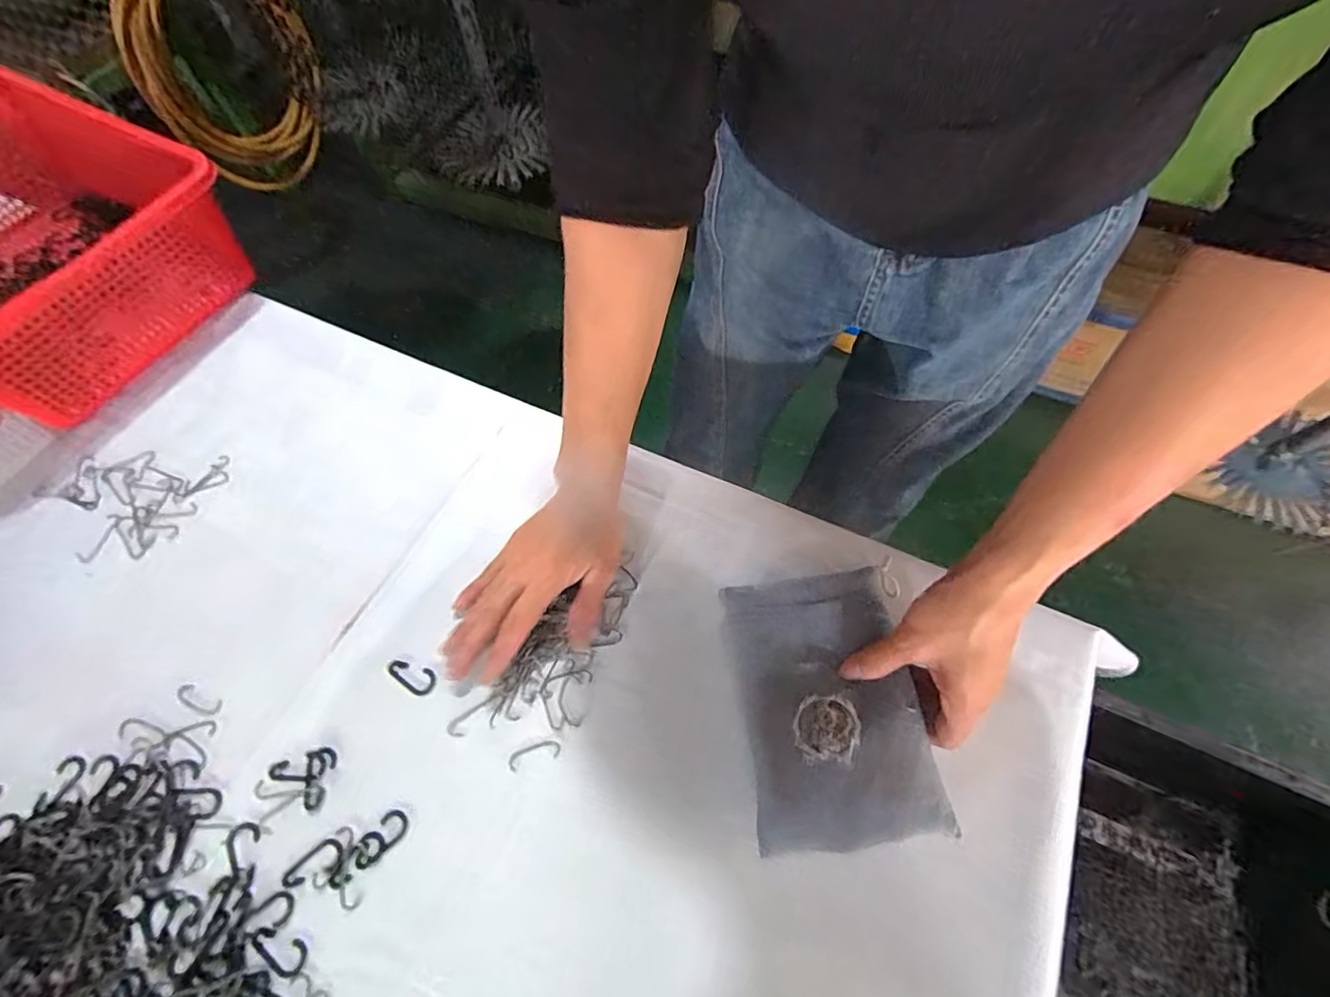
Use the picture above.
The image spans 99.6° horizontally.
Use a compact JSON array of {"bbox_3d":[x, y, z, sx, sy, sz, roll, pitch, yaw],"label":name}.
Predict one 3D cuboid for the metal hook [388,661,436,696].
[{"bbox_3d":[-0.178,0.126,0.394,0.035,0.004,0.018,13,64,7],"label":"metal hook"}]

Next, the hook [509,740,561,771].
[{"bbox_3d":[-0.087,0.169,0.372,0.034,0.004,0.012,-16,64,-7],"label":"hook"}]

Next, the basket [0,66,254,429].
[{"bbox_3d":[-0.588,-0.243,0.521,0.342,0.119,0.279,26,66,14],"label":"basket"}]

